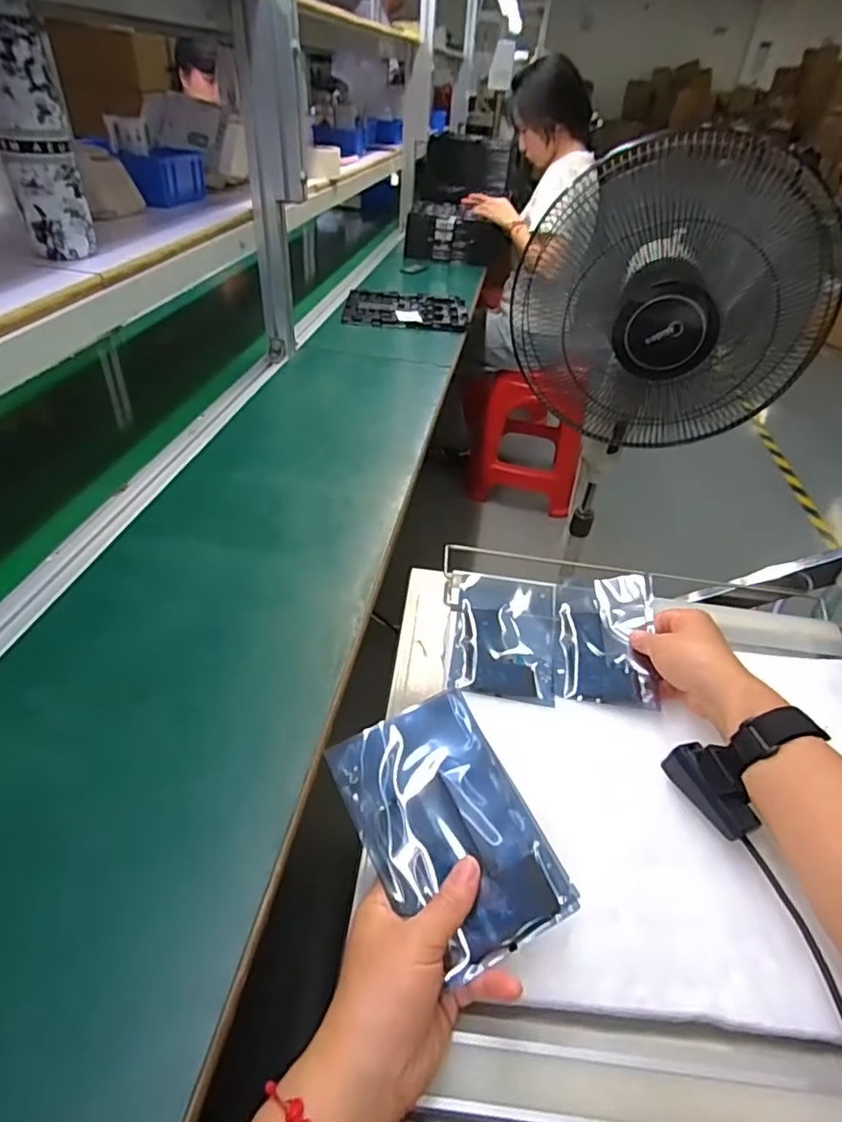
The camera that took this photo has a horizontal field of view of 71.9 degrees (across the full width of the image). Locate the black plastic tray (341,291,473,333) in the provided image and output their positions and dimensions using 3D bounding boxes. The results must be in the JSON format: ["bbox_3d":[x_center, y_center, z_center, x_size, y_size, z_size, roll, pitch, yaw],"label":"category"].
[{"bbox_3d":[-0.030,-0.571,1.306,0.267,0.024,0.240,5,40,-1],"label":"black plastic tray"}]

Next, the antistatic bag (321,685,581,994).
[{"bbox_3d":[0.017,0.162,0.357,0.100,0.016,0.144,-22,60,-19],"label":"antistatic bag"}]

